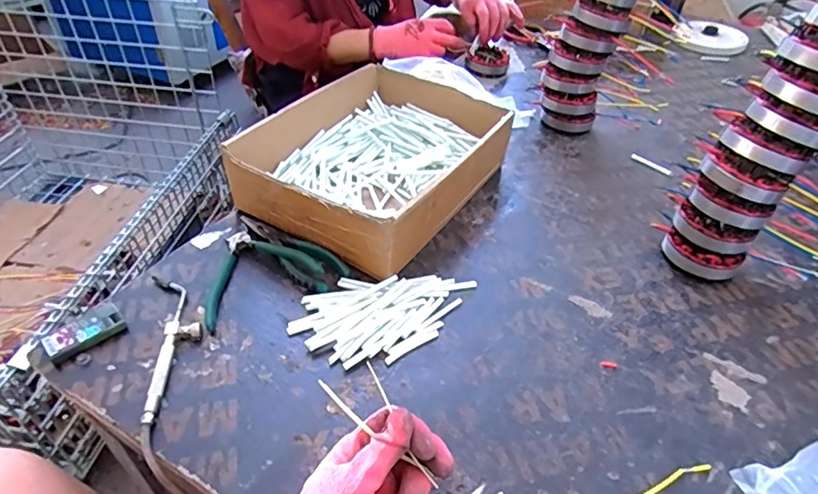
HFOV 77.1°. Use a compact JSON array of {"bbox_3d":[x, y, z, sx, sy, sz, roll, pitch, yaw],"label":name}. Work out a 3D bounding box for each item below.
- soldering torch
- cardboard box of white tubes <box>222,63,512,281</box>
[{"bbox_3d":[-0.223,0.088,0.491,0.046,0.014,0.172,-9,44,-13],"label":"soldering torch"},{"bbox_3d":[-0.030,-0.124,0.682,0.242,0.090,0.340,26,47,23],"label":"cardboard box of white tubes"}]

